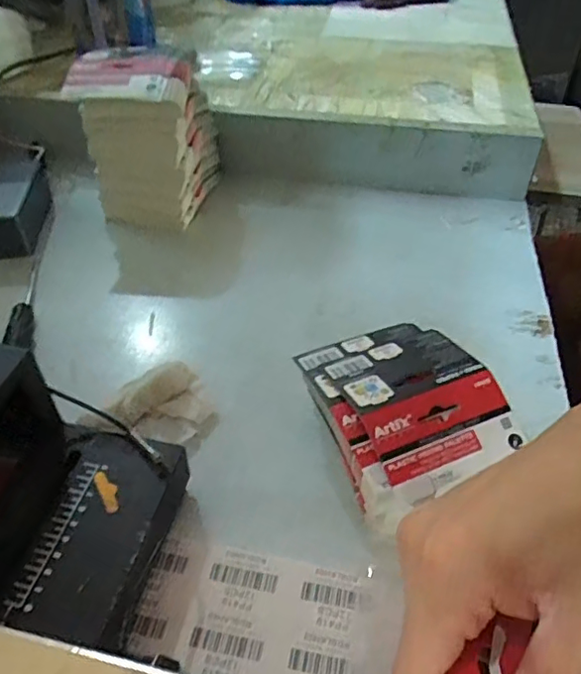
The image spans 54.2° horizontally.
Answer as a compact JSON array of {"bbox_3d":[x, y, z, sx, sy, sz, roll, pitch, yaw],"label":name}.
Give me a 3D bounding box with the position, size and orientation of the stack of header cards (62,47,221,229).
[{"bbox_3d":[-0.162,-0.223,0.642,0.127,0.160,0.128,14,45,12],"label":"stack of header cards"}]

